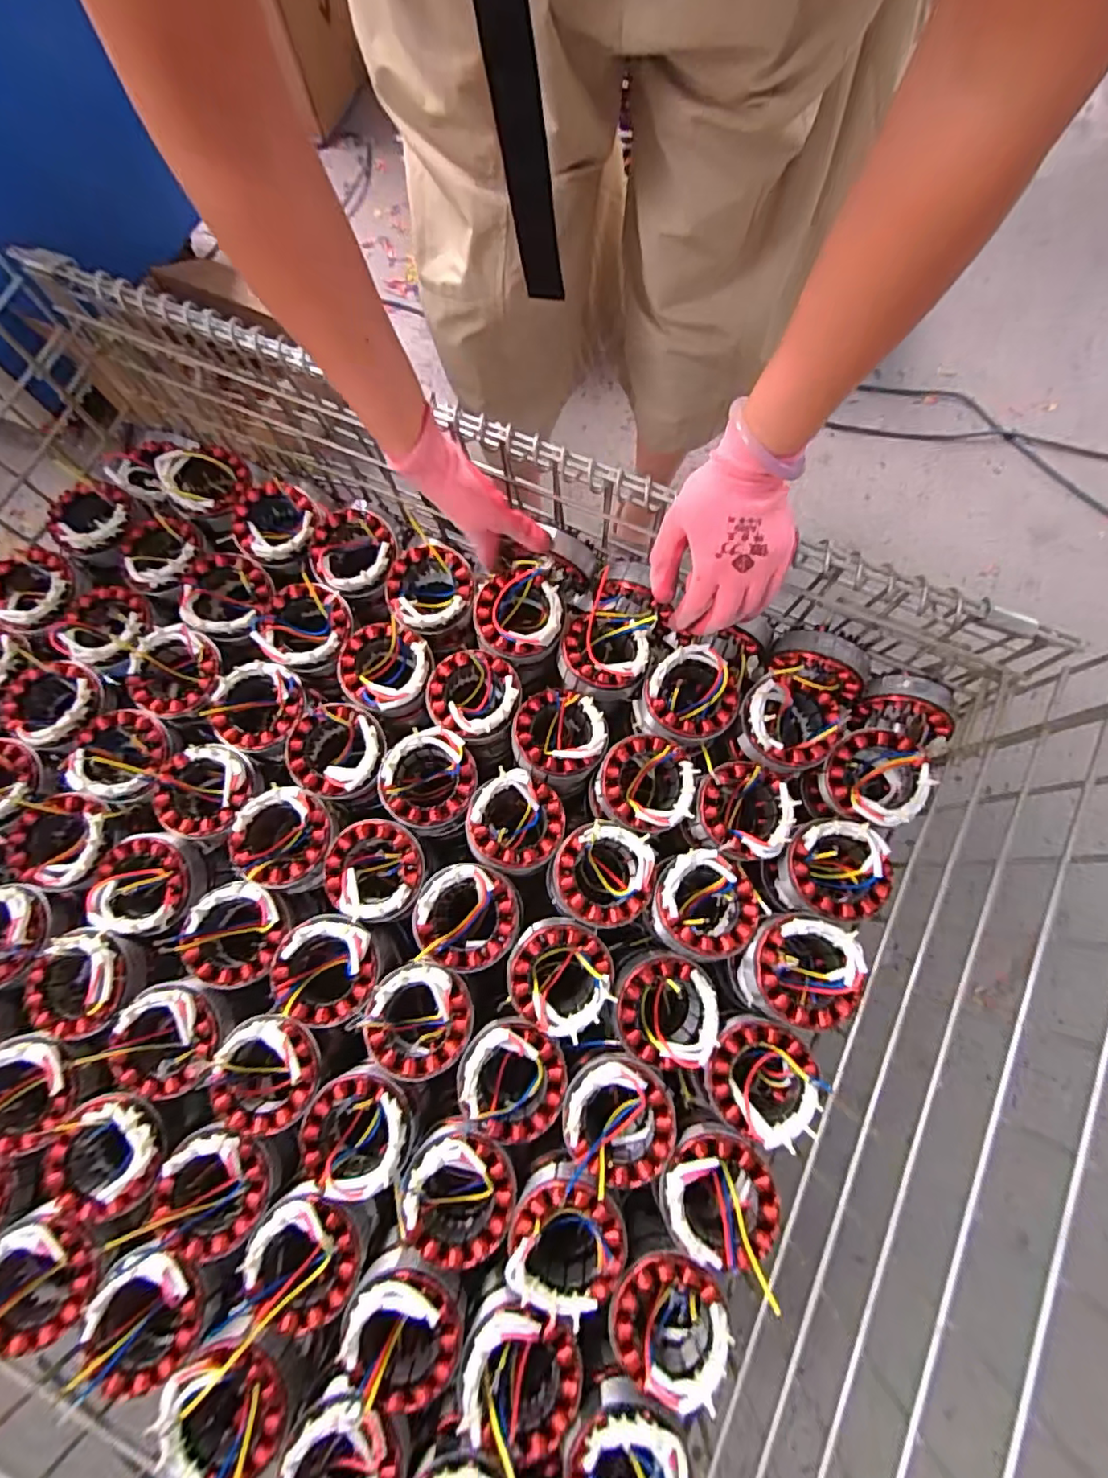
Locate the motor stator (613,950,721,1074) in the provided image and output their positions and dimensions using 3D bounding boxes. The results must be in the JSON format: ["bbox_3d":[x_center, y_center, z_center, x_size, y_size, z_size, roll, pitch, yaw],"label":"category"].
[{"bbox_3d":[0.091,0.224,0.480,0.081,0.034,0.084,-3,75,1],"label":"motor stator"}]

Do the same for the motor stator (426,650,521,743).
[{"bbox_3d":[-0.074,-0.037,0.556,0.085,0.062,0.084,22,77,7],"label":"motor stator"}]

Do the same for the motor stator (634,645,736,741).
[{"bbox_3d":[0.123,-0.038,0.537,0.084,0.047,0.088,0,75,2],"label":"motor stator"}]

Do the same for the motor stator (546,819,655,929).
[{"bbox_3d":[0.041,0.119,0.506,0.089,0.043,0.085,15,76,6],"label":"motor stator"}]

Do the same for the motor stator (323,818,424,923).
[{"bbox_3d":[-0.157,0.120,0.525,0.084,0.060,0.084,0,75,2],"label":"motor stator"}]

